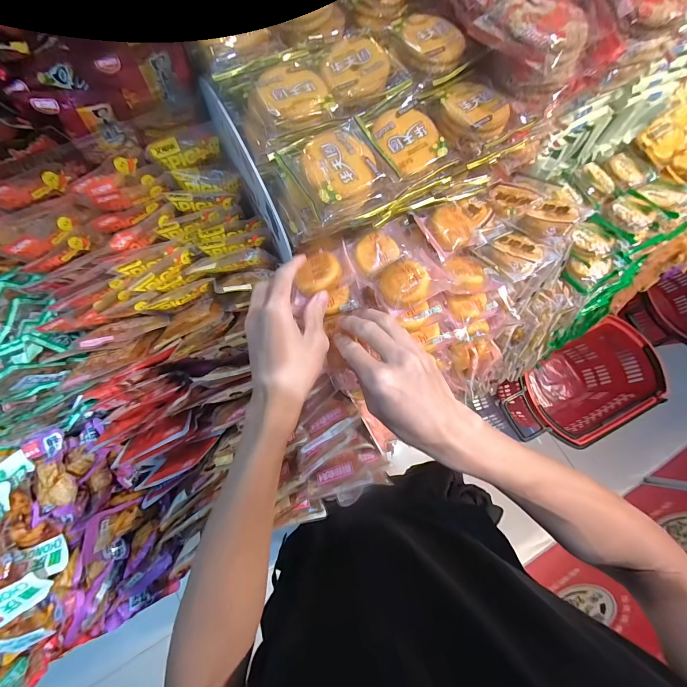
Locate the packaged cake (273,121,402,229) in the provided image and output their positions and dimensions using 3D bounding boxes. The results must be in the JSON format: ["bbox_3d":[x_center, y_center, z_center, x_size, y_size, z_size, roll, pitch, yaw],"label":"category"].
[{"bbox_3d":[-0.003,-0.159,0.297,0.083,0.035,0.075,-35,78,-9],"label":"packaged cake"}]

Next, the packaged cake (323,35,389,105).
[{"bbox_3d":[0.010,-0.268,0.319,0.065,0.017,0.062,-22,76,-6],"label":"packaged cake"}]

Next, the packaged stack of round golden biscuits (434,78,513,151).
[{"bbox_3d":[0.132,-0.231,0.327,0.062,0.025,0.066,-40,79,-10],"label":"packaged stack of round golden biscuits"}]

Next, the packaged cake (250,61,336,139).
[{"bbox_3d":[-0.049,-0.232,0.305,0.069,0.018,0.069,-24,76,-7],"label":"packaged cake"}]

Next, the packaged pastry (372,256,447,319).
[{"bbox_3d":[0.069,-0.067,0.350,0.068,0.032,0.055,-29,77,-8],"label":"packaged pastry"}]

